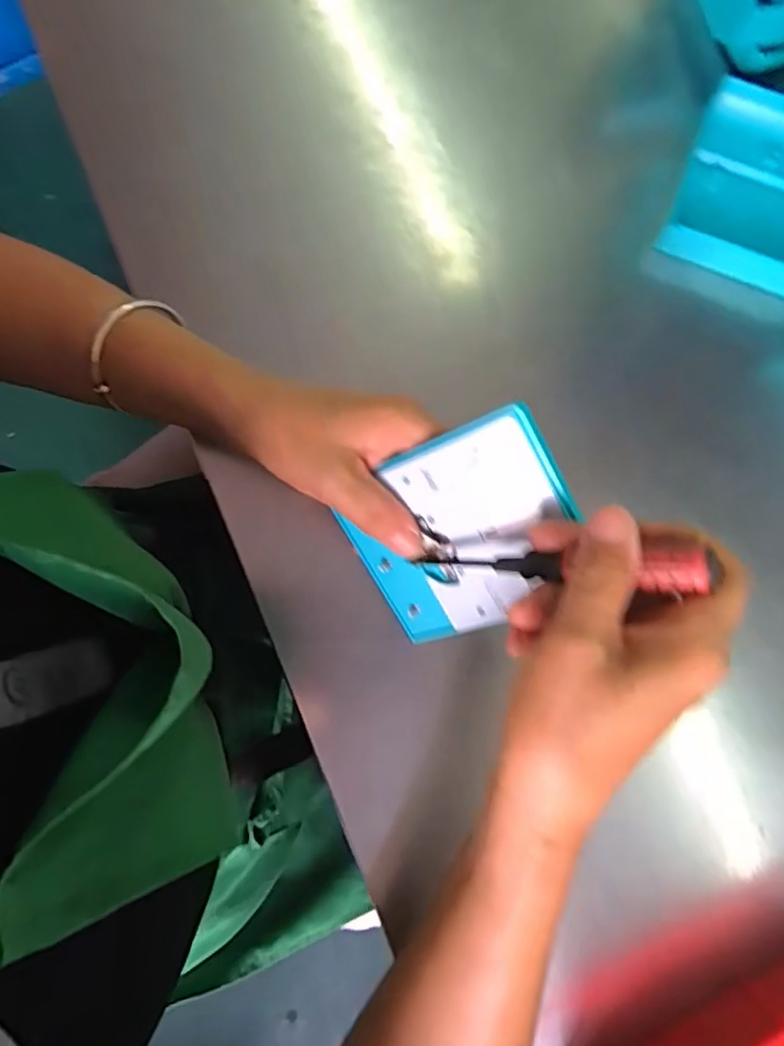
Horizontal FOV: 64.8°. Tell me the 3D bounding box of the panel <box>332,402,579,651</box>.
[{"bbox_3d":[0.032,0.008,0.298,0.116,0.007,0.096,-23,107,33],"label":"panel"}]

